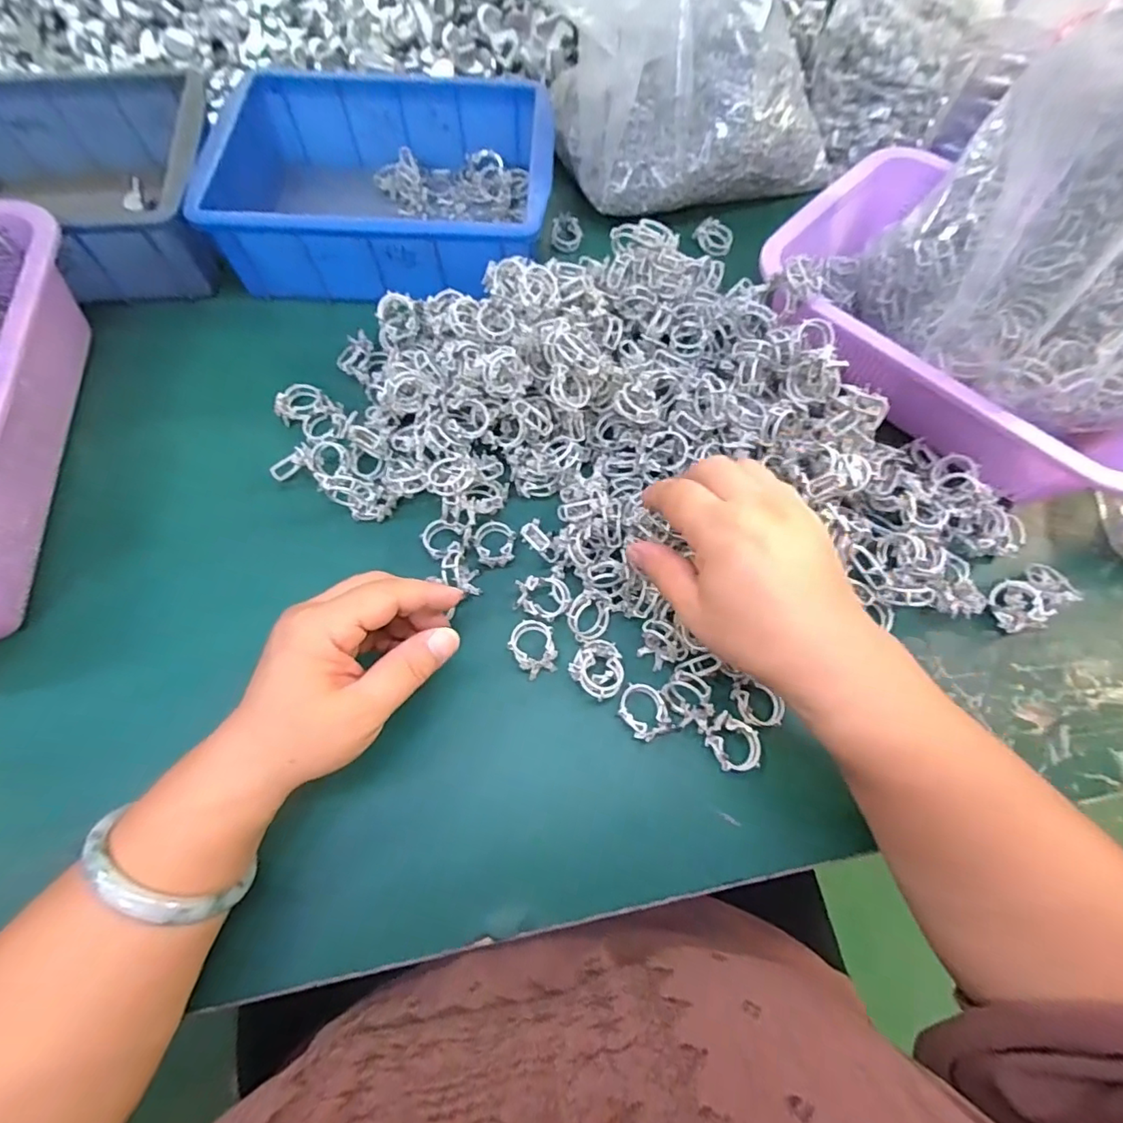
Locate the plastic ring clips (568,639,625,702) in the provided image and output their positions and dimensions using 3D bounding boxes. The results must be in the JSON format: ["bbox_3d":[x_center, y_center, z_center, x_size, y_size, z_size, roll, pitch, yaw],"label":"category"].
[{"bbox_3d":[0.022,0.061,0.309,0.029,0.014,0.030,0,70,-1],"label":"plastic ring clips"}]

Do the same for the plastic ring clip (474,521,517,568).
[{"bbox_3d":[-0.042,-0.012,0.343,0.026,0.010,0.031,7,70,2],"label":"plastic ring clip"}]

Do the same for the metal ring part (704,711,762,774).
[{"bbox_3d":[0.094,0.101,0.297,0.030,0.009,0.026,38,74,12],"label":"metal ring part"}]

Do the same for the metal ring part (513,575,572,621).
[{"bbox_3d":[-0.011,0.022,0.324,0.032,0.010,0.023,12,70,4],"label":"metal ring part"}]

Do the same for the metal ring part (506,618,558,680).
[{"bbox_3d":[-0.016,0.049,0.316,0.026,0.009,0.034,-18,71,-7],"label":"metal ring part"}]

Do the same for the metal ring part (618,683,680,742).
[{"bbox_3d":[0.047,0.085,0.304,0.025,0.012,0.033,-28,73,-10],"label":"metal ring part"}]

